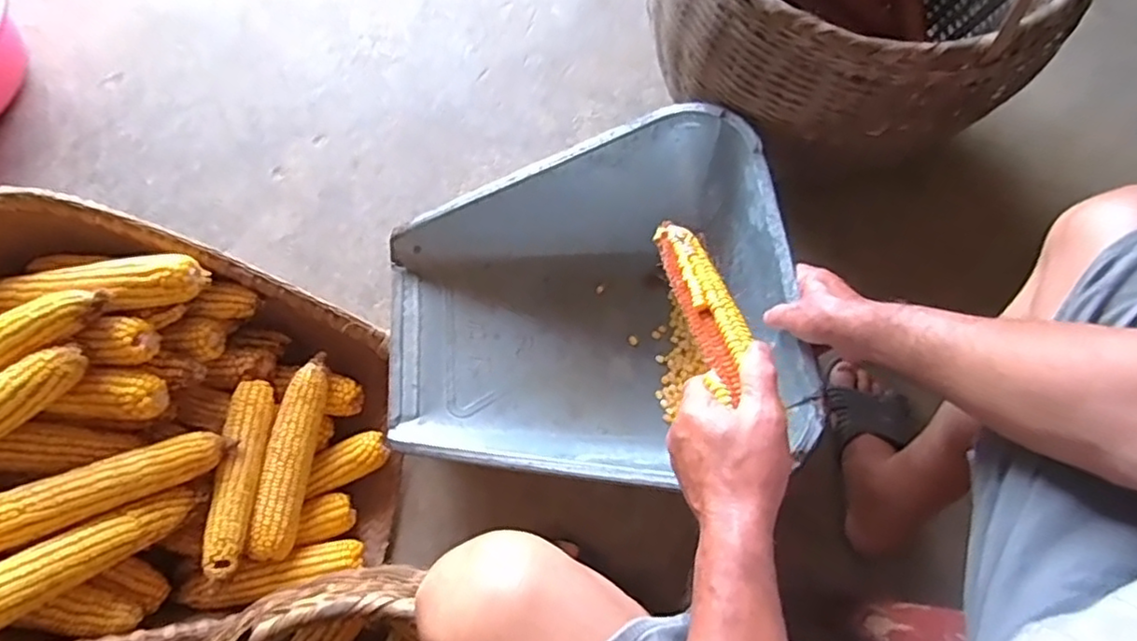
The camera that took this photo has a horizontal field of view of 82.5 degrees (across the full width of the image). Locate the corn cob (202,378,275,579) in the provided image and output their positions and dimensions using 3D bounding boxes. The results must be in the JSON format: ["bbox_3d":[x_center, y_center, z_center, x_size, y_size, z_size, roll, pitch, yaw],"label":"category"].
[{"bbox_3d":[-0.368,0.172,0.725,0.047,0.046,0.214,2,72,2],"label":"corn cob"}]

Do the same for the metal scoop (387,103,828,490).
[{"bbox_3d":[0.008,0.001,0.769,0.442,0.240,0.400,-6,69,-2],"label":"metal scoop"}]

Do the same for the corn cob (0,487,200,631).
[{"bbox_3d":[-0.472,0.225,0.621,0.052,0.041,0.218,44,39,15],"label":"corn cob"}]

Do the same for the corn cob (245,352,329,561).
[{"bbox_3d":[-0.320,0.152,0.749,0.050,0.039,0.231,6,72,3],"label":"corn cob"}]

